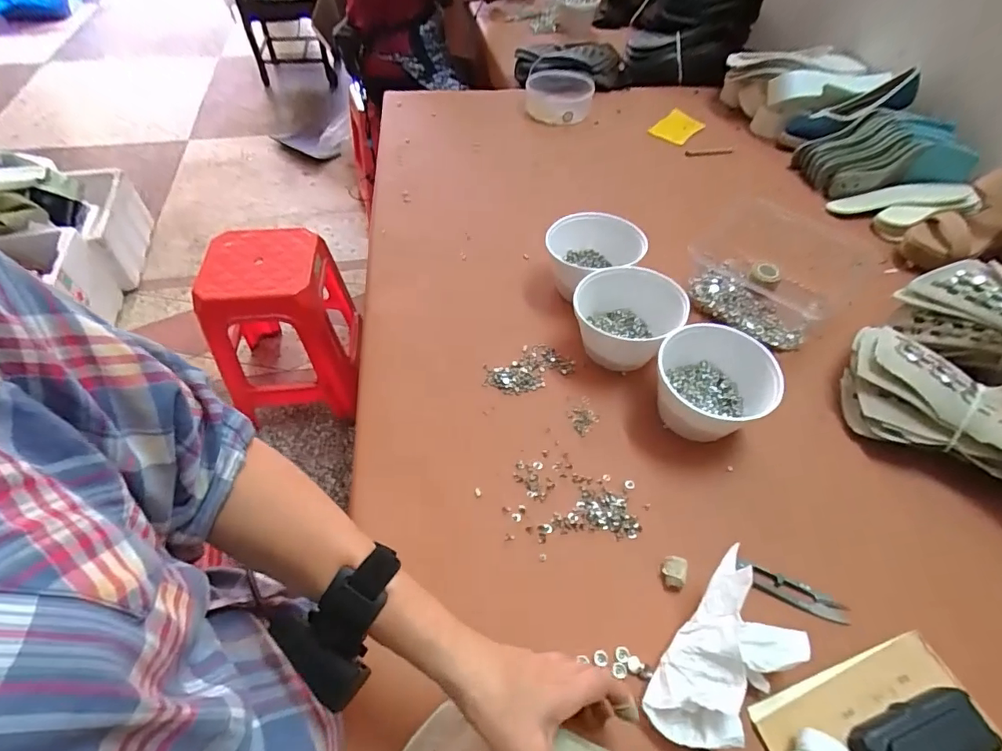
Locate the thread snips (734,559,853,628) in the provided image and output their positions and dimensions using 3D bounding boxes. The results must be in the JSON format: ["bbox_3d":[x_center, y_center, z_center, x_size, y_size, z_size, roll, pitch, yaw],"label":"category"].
[{"bbox_3d":[0.270,0.201,0.467,0.100,0.008,0.024,19,53,13],"label":"thread snips"}]

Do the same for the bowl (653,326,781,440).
[{"bbox_3d":[0.236,0.012,0.566,0.130,0.080,0.115,21,54,14],"label":"bowl"}]

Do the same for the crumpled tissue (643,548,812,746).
[{"bbox_3d":[0.185,0.230,0.403,0.087,0.064,0.143,32,57,22],"label":"crumpled tissue"}]

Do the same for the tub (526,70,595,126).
[{"bbox_3d":[0.121,-0.594,1.063,0.142,0.060,0.152,1,52,-1],"label":"tub"}]

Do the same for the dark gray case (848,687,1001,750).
[{"bbox_3d":[0.329,0.285,0.389,0.109,0.024,0.049,-16,54,-14],"label":"dark gray case"}]

